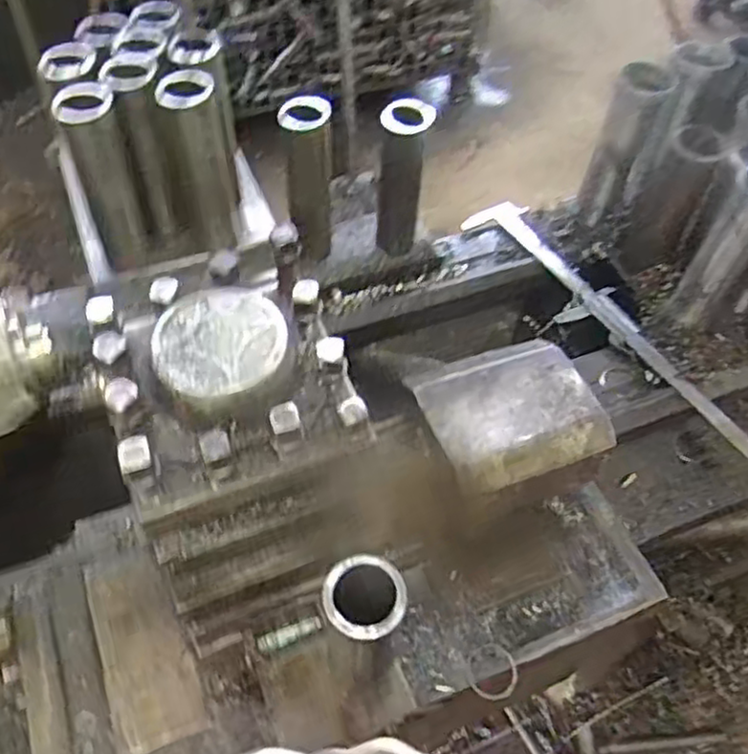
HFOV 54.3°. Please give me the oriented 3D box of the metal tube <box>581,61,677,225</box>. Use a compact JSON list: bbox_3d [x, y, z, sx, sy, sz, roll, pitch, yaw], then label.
[{"bbox_3d":[0.273,-0.250,0.817,0.055,0.191,0.046,21,55,12],"label":"metal tube"}]

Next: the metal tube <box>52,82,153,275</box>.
[{"bbox_3d":[-0.234,-0.169,0.641,0.047,0.163,0.047,-16,56,-14],"label":"metal tube"}]

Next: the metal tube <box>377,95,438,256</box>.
[{"bbox_3d":[0.029,-0.200,0.752,0.050,0.164,0.044,4,54,0],"label":"metal tube"}]

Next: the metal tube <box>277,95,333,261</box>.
[{"bbox_3d":[-0.067,-0.194,0.748,0.050,0.178,0.043,-1,54,-3],"label":"metal tube"}]

